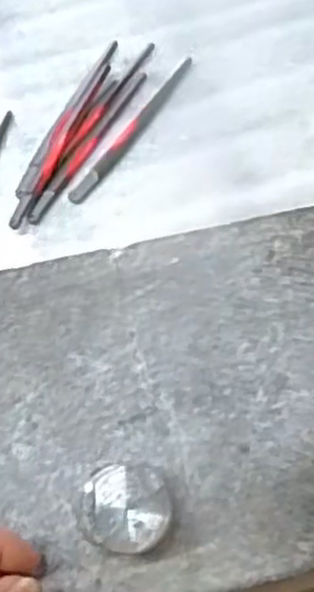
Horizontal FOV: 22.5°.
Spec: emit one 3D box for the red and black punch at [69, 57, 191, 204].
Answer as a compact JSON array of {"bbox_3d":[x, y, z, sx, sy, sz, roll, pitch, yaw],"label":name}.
[{"bbox_3d":[-0.012,-0.090,0.423,0.009,0.004,0.101,36,78,9],"label":"red and black punch"}]

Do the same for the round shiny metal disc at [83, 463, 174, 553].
[{"bbox_3d":[-0.011,0.085,0.316,0.034,0.020,0.033,0,75,0],"label":"round shiny metal disc"}]

